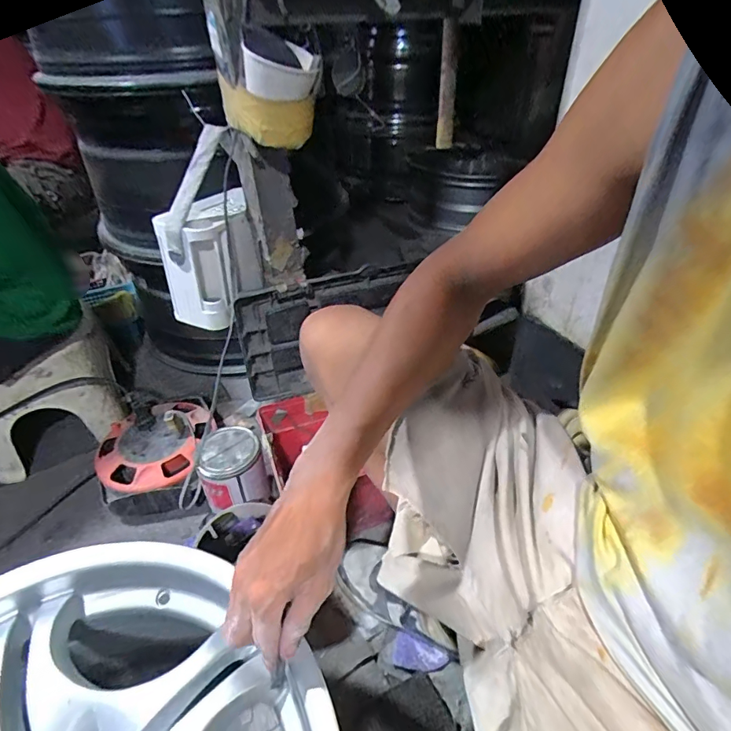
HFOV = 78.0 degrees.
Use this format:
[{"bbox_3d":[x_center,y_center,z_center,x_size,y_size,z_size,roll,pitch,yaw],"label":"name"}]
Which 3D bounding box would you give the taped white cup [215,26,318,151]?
[{"bbox_3d":[-0.111,-0.316,0.518,0.099,0.102,0.110,-12,40,-14],"label":"taped white cup"}]

